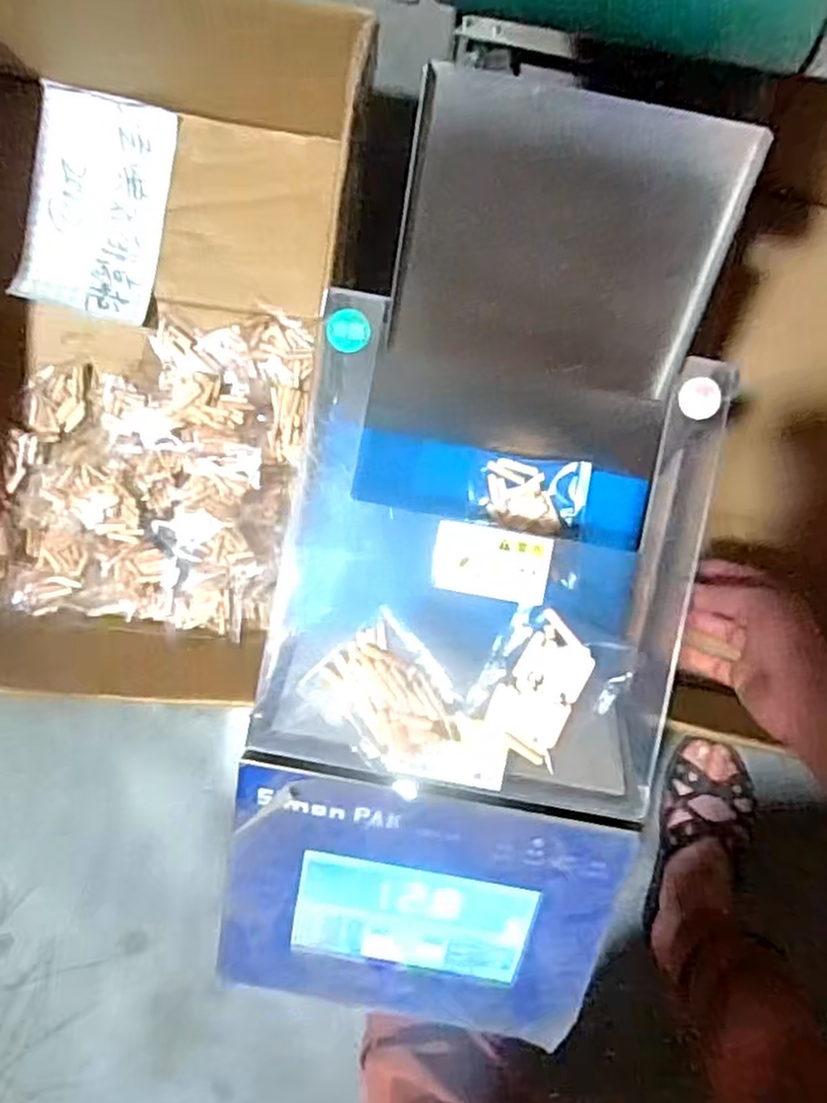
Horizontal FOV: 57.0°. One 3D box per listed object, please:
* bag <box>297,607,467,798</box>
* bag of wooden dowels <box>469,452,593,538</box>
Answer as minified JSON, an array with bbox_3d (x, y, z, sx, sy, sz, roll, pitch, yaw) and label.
[{"bbox_3d":[-0.013,0.092,0.454,0.071,0.024,0.090,-43,92,1],"label":"bag"},{"bbox_3d":[0.086,-0.042,0.558,0.082,0.014,0.054,8,92,0],"label":"bag of wooden dowels"}]

